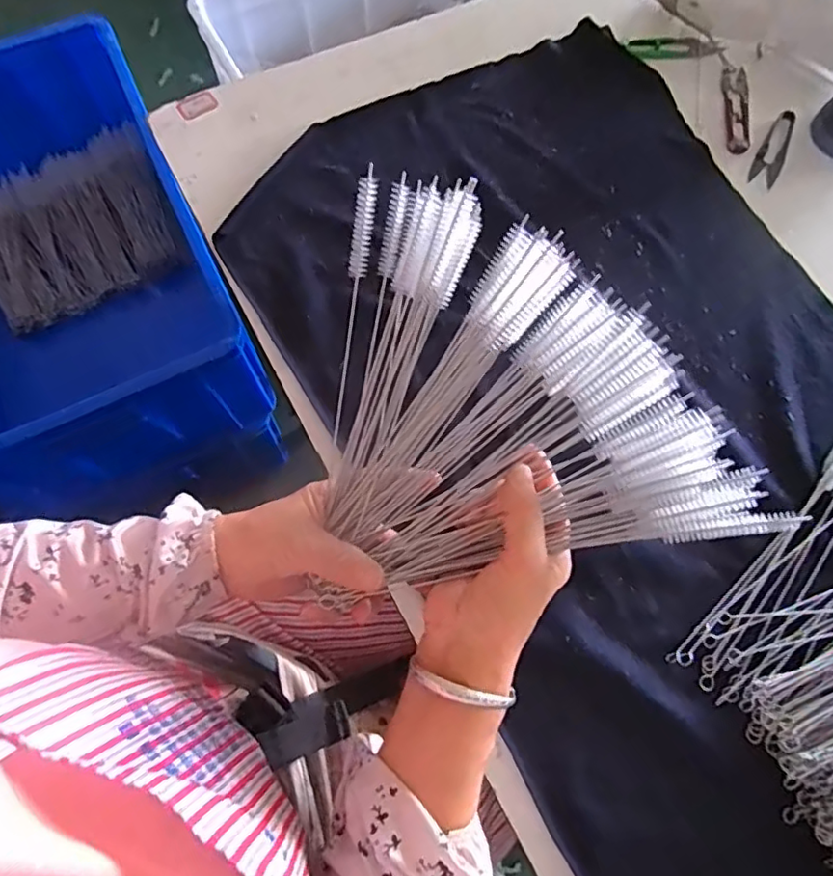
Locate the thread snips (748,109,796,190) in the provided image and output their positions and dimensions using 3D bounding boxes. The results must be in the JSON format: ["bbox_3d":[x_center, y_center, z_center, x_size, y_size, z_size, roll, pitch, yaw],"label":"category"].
[{"bbox_3d":[0.365,-0.295,0.595,0.027,0.006,0.100,27,72,7],"label":"thread snips"}]

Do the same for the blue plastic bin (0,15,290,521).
[{"bbox_3d":[-0.543,-0.238,0.867,0.446,0.251,0.650,-24,74,-10],"label":"blue plastic bin"}]

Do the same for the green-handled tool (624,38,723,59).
[{"bbox_3d":[0.279,-0.424,0.633,0.102,0.007,0.032,-9,72,-5],"label":"green-handled tool"}]

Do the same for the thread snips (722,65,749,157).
[{"bbox_3d":[0.333,-0.344,0.613,0.027,0.005,0.114,8,71,0],"label":"thread snips"}]

